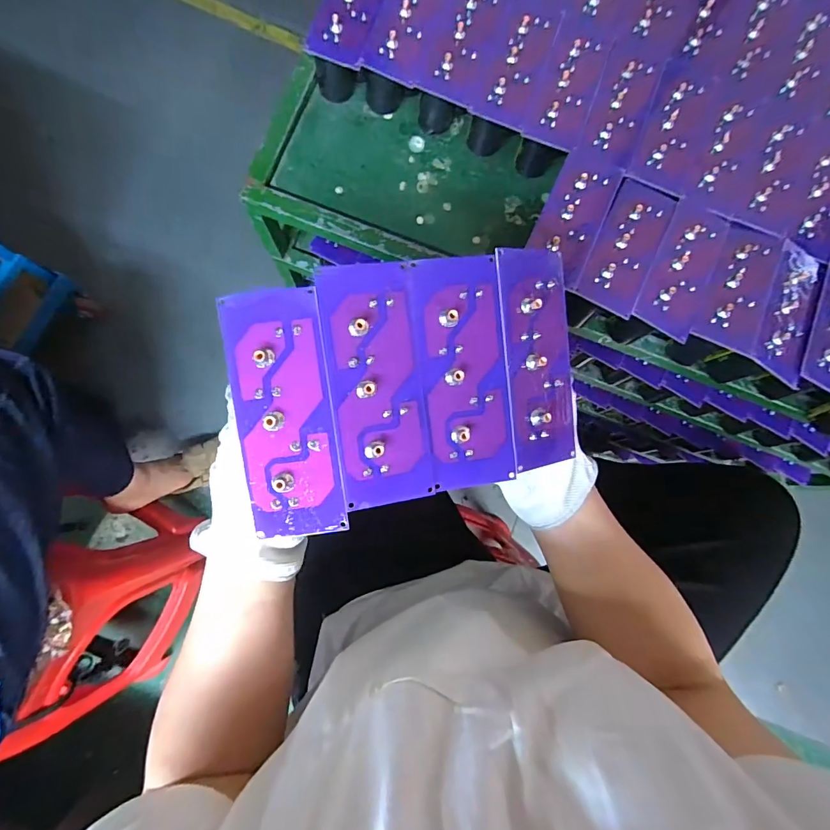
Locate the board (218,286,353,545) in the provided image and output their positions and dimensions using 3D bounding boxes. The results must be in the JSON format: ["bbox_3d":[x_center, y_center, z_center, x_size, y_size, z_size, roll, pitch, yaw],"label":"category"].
[{"bbox_3d":[-0.072,0.001,0.240,0.052,0.006,0.135,-9,96,-6],"label":"board"}]

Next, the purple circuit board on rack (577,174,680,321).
[{"bbox_3d":[0.190,-0.153,0.380,0.055,0.011,0.138,28,80,0],"label":"purple circuit board on rack"}]

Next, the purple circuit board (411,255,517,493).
[{"bbox_3d":[0.031,-0.025,0.259,0.052,0.007,0.135,-7,94,-6],"label":"purple circuit board"}]

